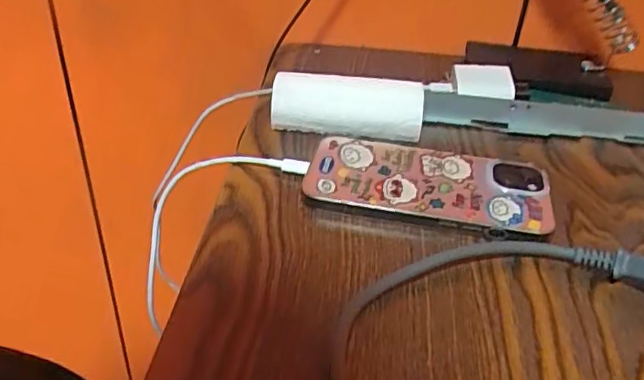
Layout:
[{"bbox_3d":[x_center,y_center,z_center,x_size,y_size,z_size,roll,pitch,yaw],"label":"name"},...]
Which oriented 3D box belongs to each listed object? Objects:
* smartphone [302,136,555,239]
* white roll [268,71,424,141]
[{"bbox_3d":[0.064,-0.003,0.351,0.139,0.017,0.063,9,37,9],"label":"smartphone"},{"bbox_3d":[0.018,-0.058,0.404,0.101,0.028,0.033,5,37,3],"label":"white roll"}]

